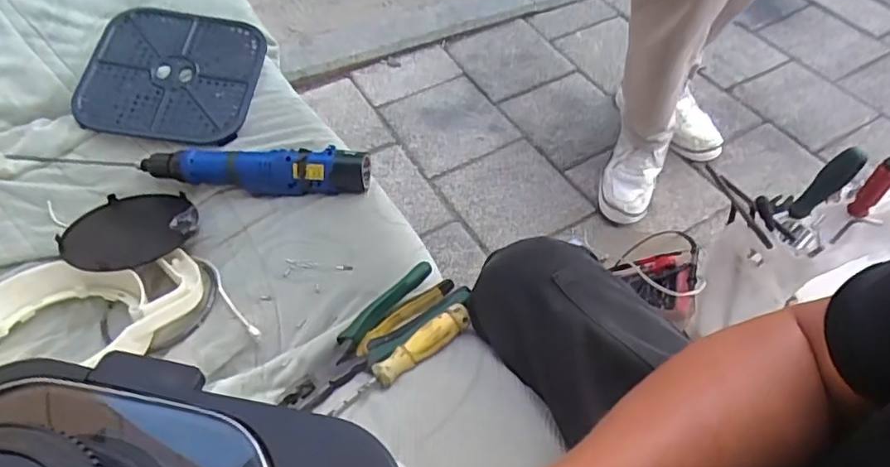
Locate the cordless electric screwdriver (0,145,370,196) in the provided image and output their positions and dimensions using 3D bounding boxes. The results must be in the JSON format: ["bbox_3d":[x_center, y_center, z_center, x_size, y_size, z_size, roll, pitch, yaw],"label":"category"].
[{"bbox_3d":[-0.294,-0.085,0.692,0.407,0.039,0.038,5,53,4],"label":"cordless electric screwdriver"}]

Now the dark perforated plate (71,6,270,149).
[{"bbox_3d":[-0.357,-0.205,0.774,0.209,0.027,0.181,6,71,1],"label":"dark perforated plate"}]

